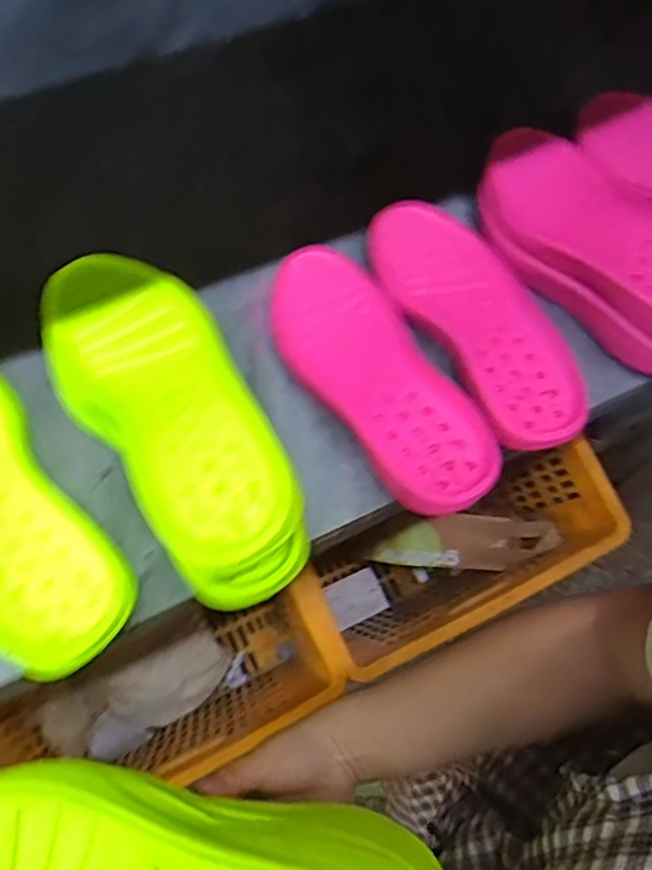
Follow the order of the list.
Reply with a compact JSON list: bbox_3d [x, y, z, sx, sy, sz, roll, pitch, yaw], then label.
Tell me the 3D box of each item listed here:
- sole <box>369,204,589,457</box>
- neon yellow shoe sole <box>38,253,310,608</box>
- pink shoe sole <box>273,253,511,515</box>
[{"bbox_3d":[0.123,-0.094,0.519,0.100,0.030,0.236,-25,67,-15],"label":"sole"},{"bbox_3d":[-0.107,-0.018,0.448,0.108,0.054,0.272,-29,68,-16],"label":"neon yellow shoe sole"},{"bbox_3d":[0.037,-0.046,0.494,0.092,0.022,0.234,-26,65,-15],"label":"pink shoe sole"}]

